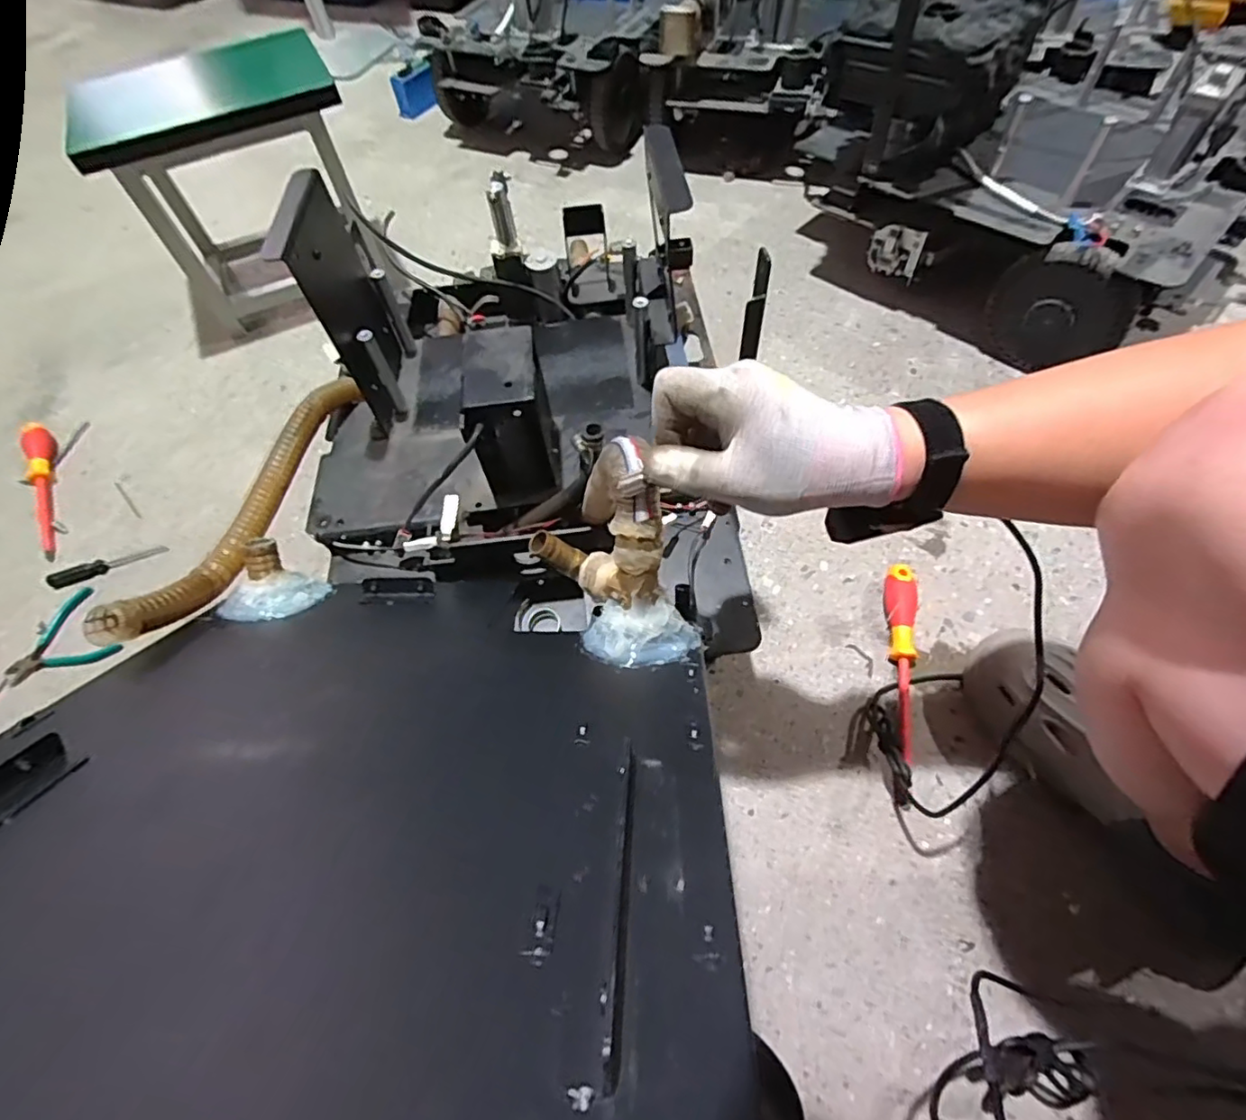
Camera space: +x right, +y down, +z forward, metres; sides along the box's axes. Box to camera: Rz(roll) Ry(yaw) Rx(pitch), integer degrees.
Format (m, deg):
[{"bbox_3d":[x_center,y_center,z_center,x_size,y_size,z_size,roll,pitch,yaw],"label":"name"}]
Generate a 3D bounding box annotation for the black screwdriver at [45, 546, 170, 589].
[{"bbox_3d":[-0.680,0.006,0.786,0.144,0.016,0.025,-20,61,-8],"label":"black screwdriver"}]

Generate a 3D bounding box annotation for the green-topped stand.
[{"bbox_3d":[-0.562,-0.551,0.925,0.327,0.305,0.212,-20,58,-8],"label":"green-topped stand"}]

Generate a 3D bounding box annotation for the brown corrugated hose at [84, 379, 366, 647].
[{"bbox_3d":[-0.325,-0.054,0.533,0.049,0.063,0.332,5,47,6],"label":"brown corrugated hose"}]

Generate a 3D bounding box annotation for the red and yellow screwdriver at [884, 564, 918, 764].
[{"bbox_3d":[0.298,0.098,0.641,0.029,0.033,0.214,8,58,9],"label":"red and yellow screwdriver"}]

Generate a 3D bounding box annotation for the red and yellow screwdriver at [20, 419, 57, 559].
[{"bbox_3d":[-0.827,-0.108,0.852,0.029,0.033,0.253,-25,59,-11],"label":"red and yellow screwdriver"}]

